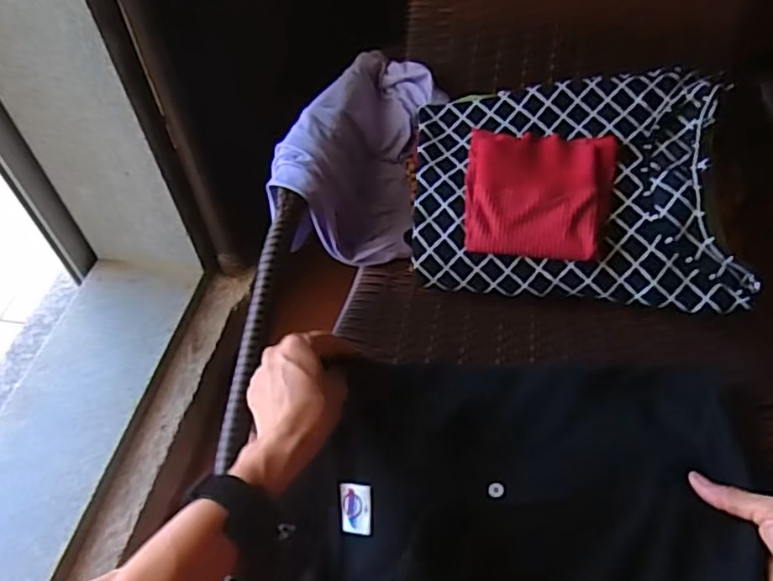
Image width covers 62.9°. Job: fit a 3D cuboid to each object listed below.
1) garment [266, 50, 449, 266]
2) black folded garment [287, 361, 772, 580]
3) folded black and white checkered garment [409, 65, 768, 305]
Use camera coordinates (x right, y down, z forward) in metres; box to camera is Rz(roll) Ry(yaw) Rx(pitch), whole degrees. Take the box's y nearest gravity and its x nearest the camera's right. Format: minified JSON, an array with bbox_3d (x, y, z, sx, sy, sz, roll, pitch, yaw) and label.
[{"bbox_3d":[-0.026,-0.189,0.801,0.152,0.096,0.370,9,51,10],"label":"garment"},{"bbox_3d":[0.103,0.168,0.521,0.374,0.100,0.226,0,73,11],"label":"black folded garment"},{"bbox_3d":[0.195,-0.110,0.682,0.323,0.113,0.252,0,50,4],"label":"folded black and white checkered garment"}]

